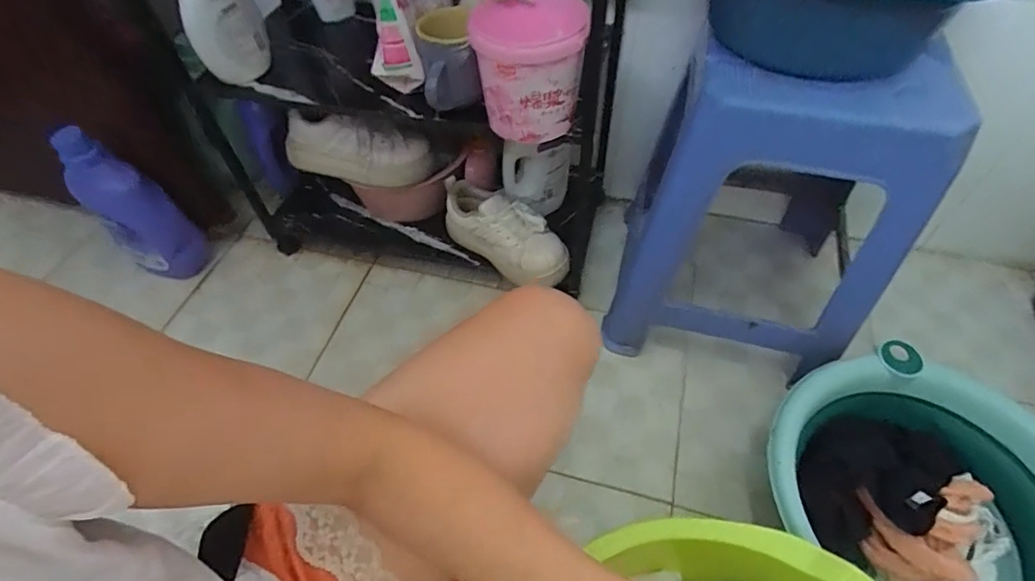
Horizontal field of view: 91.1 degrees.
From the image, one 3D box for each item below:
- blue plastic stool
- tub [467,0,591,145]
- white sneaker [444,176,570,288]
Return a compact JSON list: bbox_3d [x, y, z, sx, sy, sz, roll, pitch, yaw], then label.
[{"bbox_3d":[0.331,-0.100,0.706,0.325,0.423,0.276,13,54,11],"label":"blue plastic stool"},{"bbox_3d":[0.017,-0.266,0.615,0.128,0.127,0.122,-1,52,1],"label":"tub"},{"bbox_3d":[-0.024,-0.105,0.861,0.242,0.102,0.098,37,62,26],"label":"white sneaker"}]

